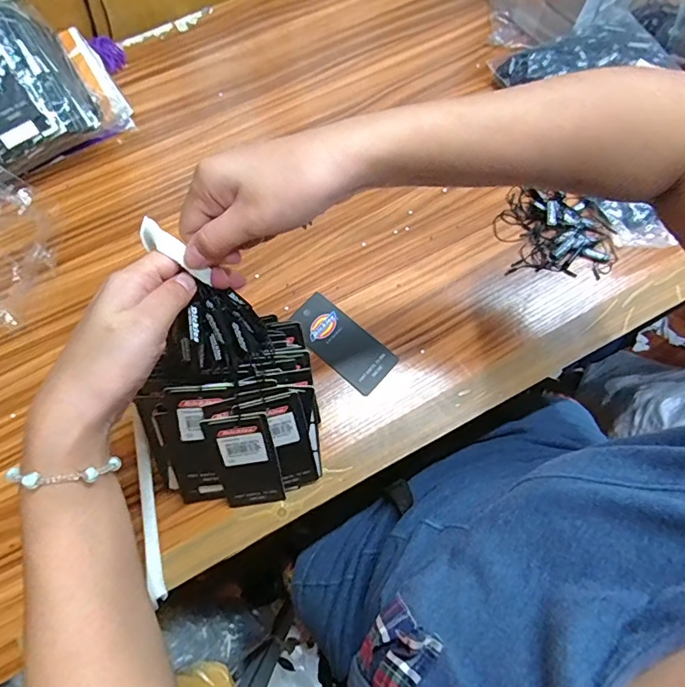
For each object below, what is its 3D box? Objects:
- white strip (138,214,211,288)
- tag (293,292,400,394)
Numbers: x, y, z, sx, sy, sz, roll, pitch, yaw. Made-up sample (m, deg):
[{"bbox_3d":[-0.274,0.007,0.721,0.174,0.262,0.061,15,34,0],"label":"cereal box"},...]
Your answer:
[{"bbox_3d":[-0.107,-0.059,0.294,0.058,0.017,0.014,38,75,15],"label":"white strip"},{"bbox_3d":[-0.002,-0.002,0.461,0.107,0.004,0.050,39,74,13],"label":"tag"}]

